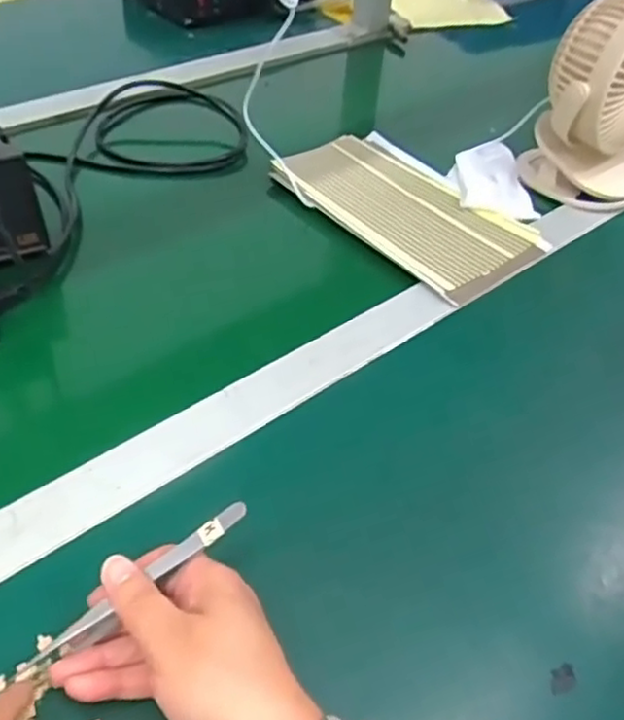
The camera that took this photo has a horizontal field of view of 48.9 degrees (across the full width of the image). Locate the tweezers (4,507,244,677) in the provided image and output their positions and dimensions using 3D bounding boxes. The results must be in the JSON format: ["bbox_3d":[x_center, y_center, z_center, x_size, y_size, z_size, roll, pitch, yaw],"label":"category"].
[{"bbox_3d":[-0.087,0.113,0.331,0.135,0.008,0.014,-37,53,2],"label":"tweezers"}]

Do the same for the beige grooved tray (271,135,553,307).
[{"bbox_3d":[0.079,-0.142,0.629,0.133,0.020,0.241,-32,56,-30],"label":"beige grooved tray"}]

